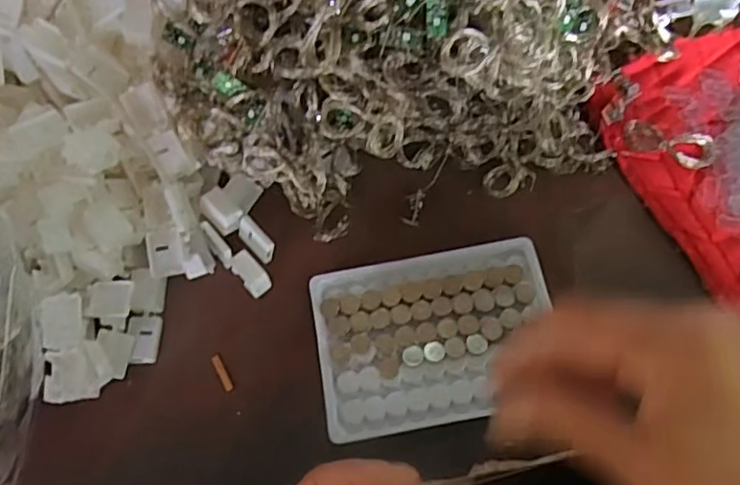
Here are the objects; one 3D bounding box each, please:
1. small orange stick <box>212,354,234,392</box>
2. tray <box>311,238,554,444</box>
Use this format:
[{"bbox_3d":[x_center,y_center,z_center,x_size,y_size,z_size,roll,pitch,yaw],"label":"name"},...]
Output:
[{"bbox_3d":[-0.084,0.074,0.351,0.005,0.004,0.023,-27,68,-8],"label":"small orange stick"},{"bbox_3d":[0.036,0.049,0.341,0.129,0.014,0.096,-11,66,1],"label":"tray"}]

